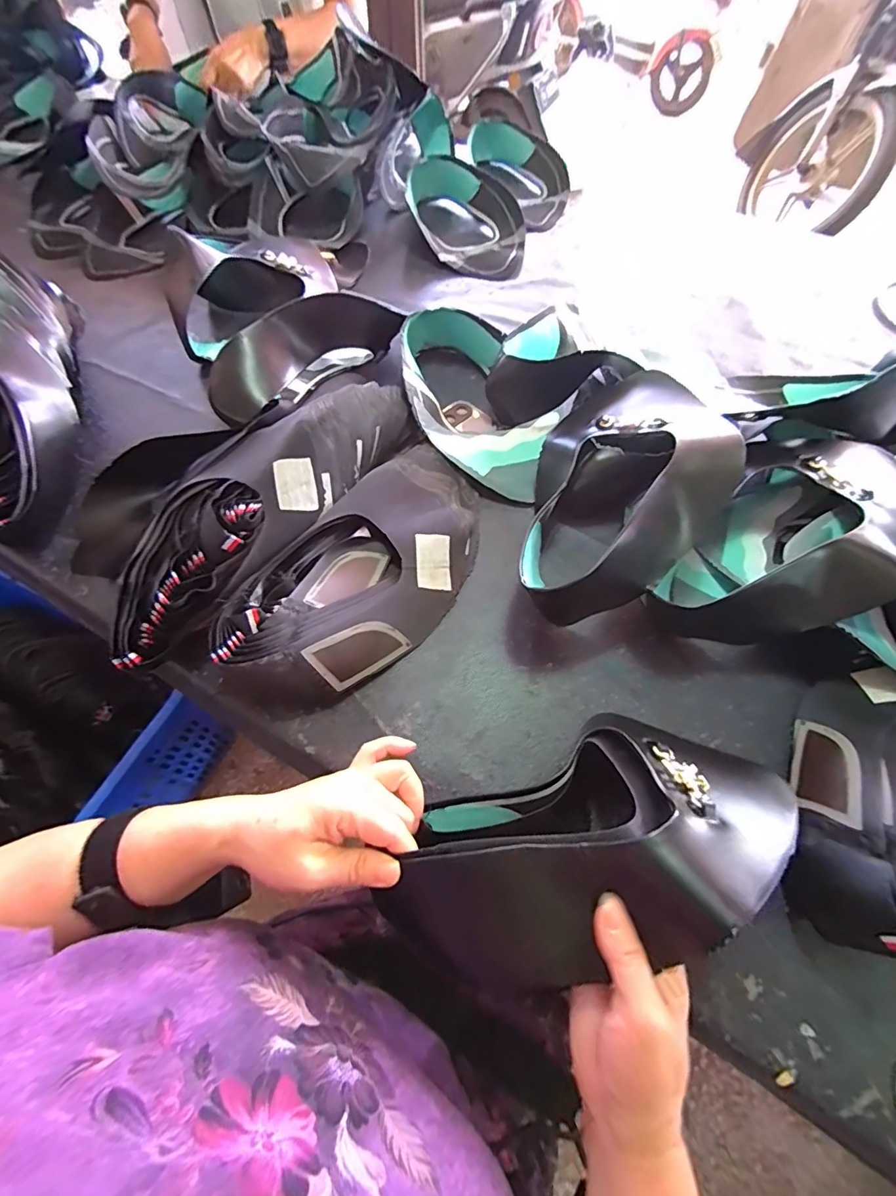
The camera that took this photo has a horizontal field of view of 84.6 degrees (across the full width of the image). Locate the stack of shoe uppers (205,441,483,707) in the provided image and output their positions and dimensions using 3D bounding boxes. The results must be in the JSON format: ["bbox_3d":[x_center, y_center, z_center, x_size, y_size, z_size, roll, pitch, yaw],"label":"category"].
[{"bbox_3d":[-0.058,-0.026,0.412,0.119,0.067,0.273,30,65,15],"label":"stack of shoe uppers"}]

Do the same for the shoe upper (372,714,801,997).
[{"bbox_3d":[0.087,0.140,0.282,0.238,0.081,0.113,-23,63,-13],"label":"shoe upper"}]

